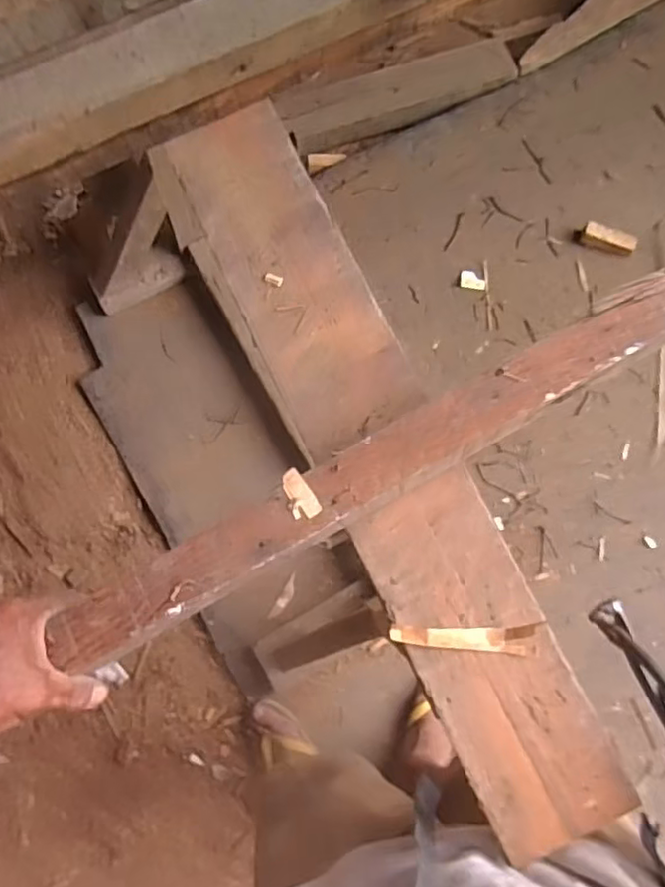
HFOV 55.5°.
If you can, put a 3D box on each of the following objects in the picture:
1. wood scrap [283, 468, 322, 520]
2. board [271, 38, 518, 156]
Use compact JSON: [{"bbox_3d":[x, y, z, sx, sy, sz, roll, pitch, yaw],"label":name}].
[{"bbox_3d":[-0.024,0.038,0.466,0.020,0.004,0.038,-28,79,-4],"label":"wood scrap"},{"bbox_3d":[0.148,-0.772,1.412,0.524,0.030,0.125,-15,125,-1],"label":"board"}]

